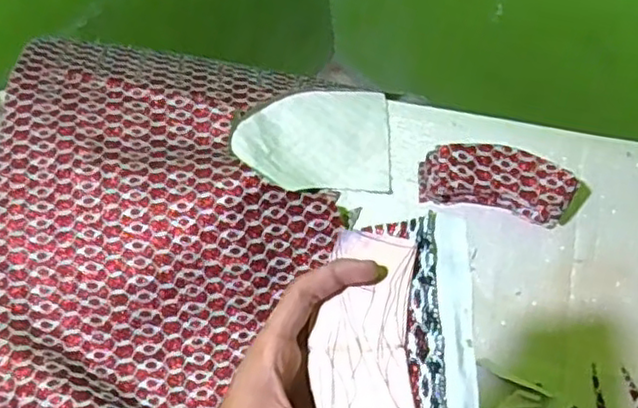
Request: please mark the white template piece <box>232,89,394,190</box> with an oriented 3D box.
[{"bbox_3d":[-0.005,-0.076,0.768,0.180,0.016,0.131,-1,67,-16],"label":"white template piece"}]

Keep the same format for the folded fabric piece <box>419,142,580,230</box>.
[{"bbox_3d":[0.191,-0.026,0.725,0.156,0.043,0.065,15,64,10],"label":"folded fabric piece"}]

